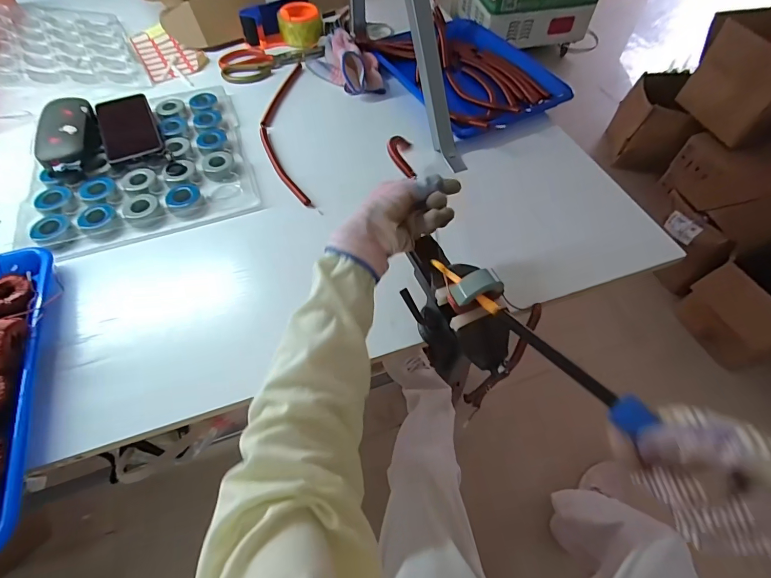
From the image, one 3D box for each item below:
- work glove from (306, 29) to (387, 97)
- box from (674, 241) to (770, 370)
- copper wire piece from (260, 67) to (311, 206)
[{"bbox_3d":[-0.071,-0.412,0.691,0.174,0.055,0.094,34,63,20],"label":"work glove"},{"bbox_3d":[1.088,0.046,1.108,0.218,0.314,0.279,-21,59,-14],"label":"box"},{"bbox_3d":[-0.167,-0.265,0.629,0.072,0.008,0.365,-8,57,-5],"label":"copper wire piece"}]

